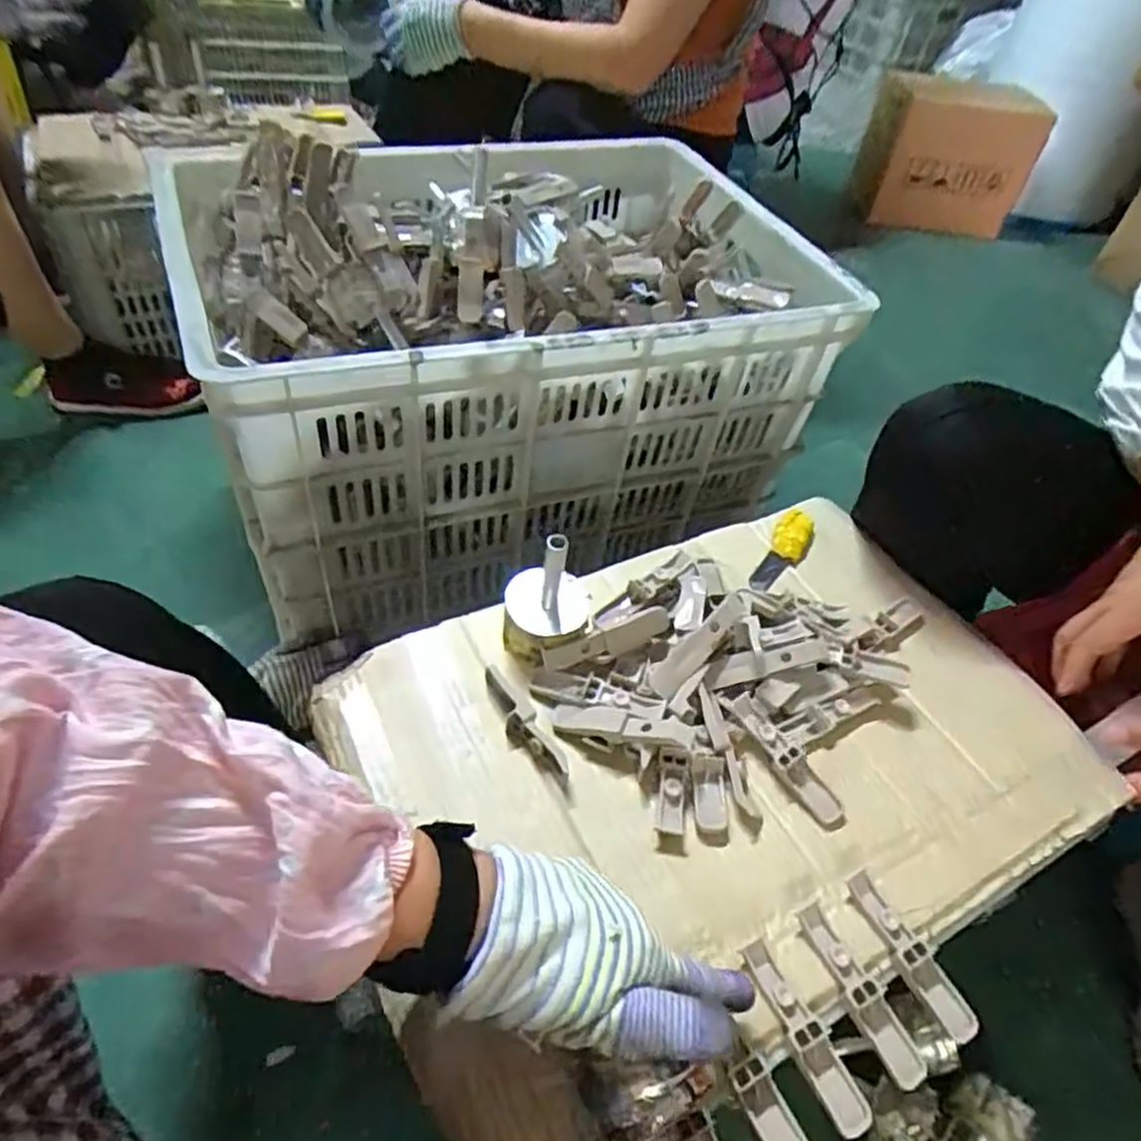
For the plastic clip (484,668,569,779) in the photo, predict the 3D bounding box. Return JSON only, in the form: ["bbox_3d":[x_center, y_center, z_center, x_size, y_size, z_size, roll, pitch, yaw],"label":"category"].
[{"bbox_3d":[-0.033,0.107,0.502,0.019,0.026,0.093,-22,54,-25],"label":"plastic clip"}]

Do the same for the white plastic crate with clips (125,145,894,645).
[{"bbox_3d":[-0.078,-0.266,0.886,0.644,0.385,0.448,-13,50,-18],"label":"white plastic crate with clips"}]

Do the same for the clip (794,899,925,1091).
[{"bbox_3d":[0.166,0.243,0.419,0.020,0.015,0.097,-19,52,-23],"label":"clip"}]

